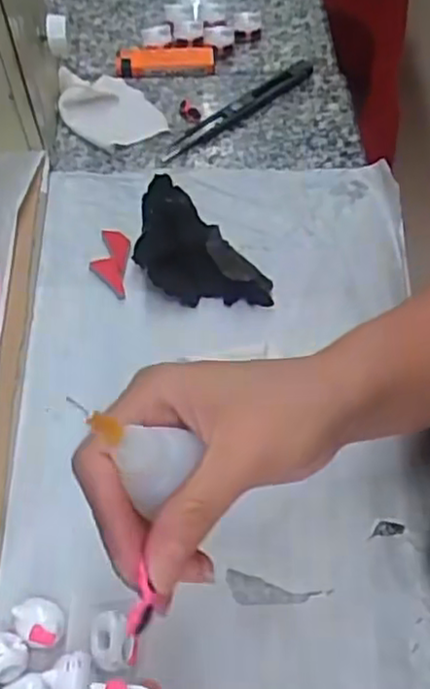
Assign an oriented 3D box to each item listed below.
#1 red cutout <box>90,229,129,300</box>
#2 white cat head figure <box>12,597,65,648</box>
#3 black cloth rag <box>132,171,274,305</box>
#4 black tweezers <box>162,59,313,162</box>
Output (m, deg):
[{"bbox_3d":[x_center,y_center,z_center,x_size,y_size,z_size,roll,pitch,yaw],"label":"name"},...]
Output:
[{"bbox_3d":[-0.068,-0.052,0.444,0.023,0.004,0.054,2,58,-1],"label":"red cutout"},{"bbox_3d":[-0.083,0.131,0.326,0.020,0.015,0.025,-37,67,-22],"label":"white cat head figure"},{"bbox_3d":[-0.016,-0.055,0.435,0.056,0.028,0.105,-37,67,-22],"label":"black cloth rag"},{"bbox_3d":[0.021,-0.182,0.526,0.152,0.010,0.022,-37,66,-22],"label":"black tweezers"}]

